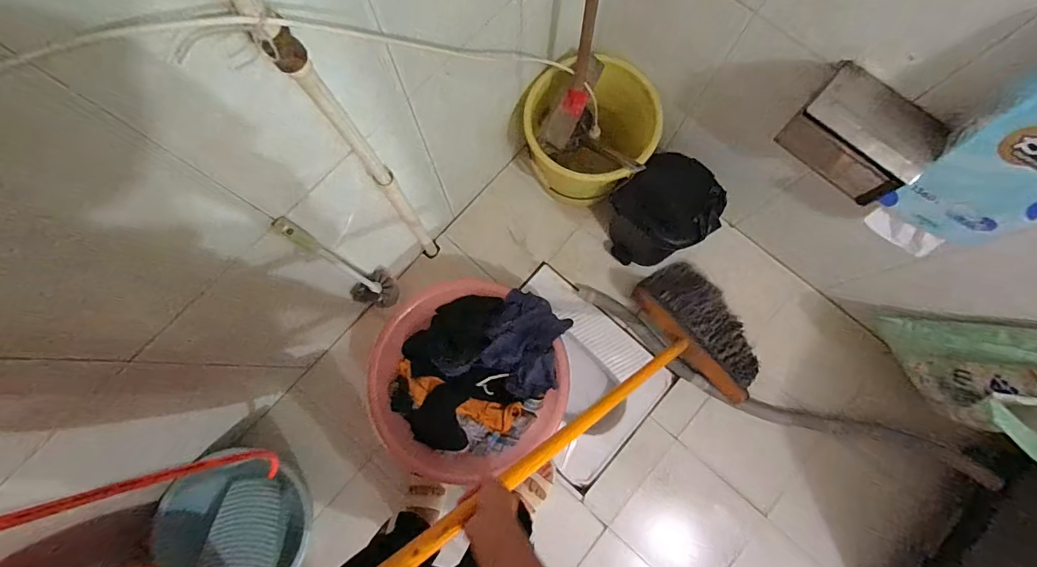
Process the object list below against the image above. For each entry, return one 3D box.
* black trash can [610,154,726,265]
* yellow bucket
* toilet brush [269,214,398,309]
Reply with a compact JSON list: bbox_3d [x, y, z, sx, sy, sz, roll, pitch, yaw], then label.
[{"bbox_3d":[0.380,-0.182,1.201,0.205,0.345,0.228,-33,81,-7],"label":"black trash can"},{"bbox_3d":[0.187,-0.396,1.239,0.322,0.312,0.348,0,78,-1],"label":"yellow bucket"},{"bbox_3d":[-0.372,-0.028,0.970,0.091,0.512,0.094,27,79,5],"label":"toilet brush"}]

